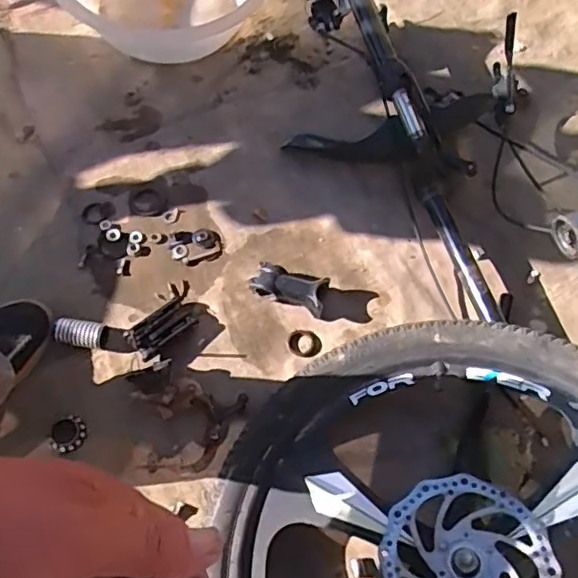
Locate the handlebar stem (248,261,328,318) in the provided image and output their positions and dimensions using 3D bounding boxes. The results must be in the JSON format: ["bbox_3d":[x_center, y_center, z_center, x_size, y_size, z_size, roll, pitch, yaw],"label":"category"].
[{"bbox_3d":[0.001,-0.002,0.786,0.100,0.038,0.048,18,67,5],"label":"handlebar stem"}]

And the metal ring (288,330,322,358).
[{"bbox_3d":[0.021,0.072,0.779,0.042,0.005,0.037,20,68,6],"label":"metal ring"}]

